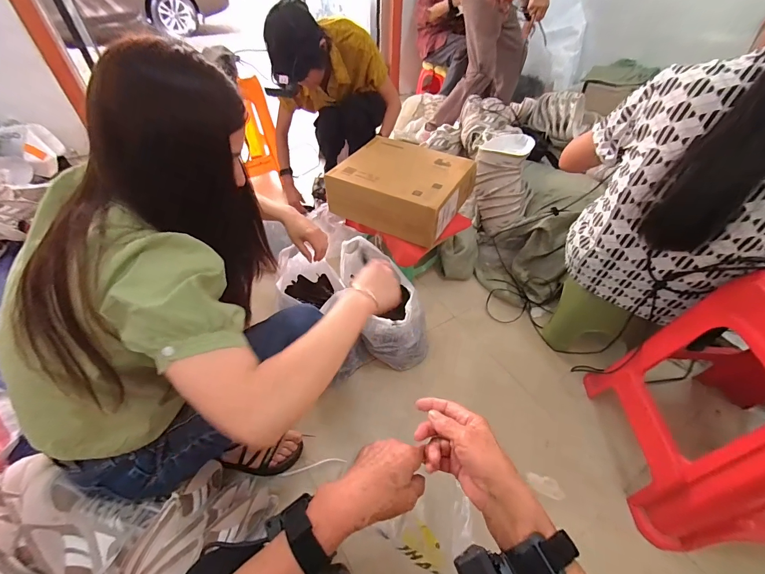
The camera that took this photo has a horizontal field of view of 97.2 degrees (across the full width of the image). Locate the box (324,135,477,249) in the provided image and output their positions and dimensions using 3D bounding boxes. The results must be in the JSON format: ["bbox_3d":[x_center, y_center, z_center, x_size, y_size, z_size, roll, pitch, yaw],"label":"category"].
[{"bbox_3d":[0.062,-0.323,1.083,0.376,0.131,0.327,26,51,22],"label":"box"}]

